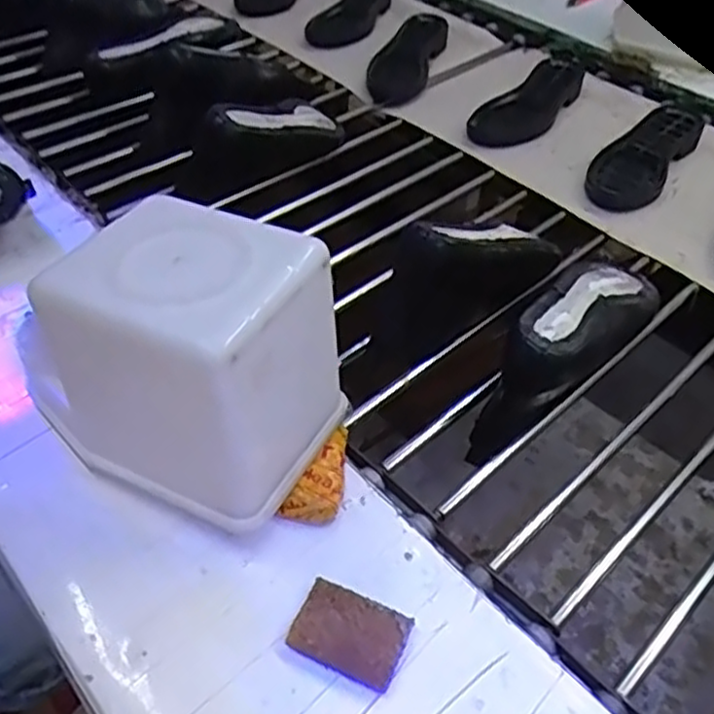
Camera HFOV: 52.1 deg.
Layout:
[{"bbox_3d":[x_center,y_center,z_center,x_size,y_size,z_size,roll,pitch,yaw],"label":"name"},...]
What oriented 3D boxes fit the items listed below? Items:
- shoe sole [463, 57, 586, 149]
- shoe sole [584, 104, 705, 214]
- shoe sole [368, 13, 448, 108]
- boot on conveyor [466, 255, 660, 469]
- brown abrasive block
[{"bbox_3d":[0.247,-0.365,1.043,0.084,0.031,0.227,29,51,23],"label":"shoe sole"},{"bbox_3d":[0.374,-0.266,0.949,0.084,0.034,0.231,30,51,24],"label":"shoe sole"},{"bbox_3d":[0.080,-0.474,1.151,0.082,0.025,0.253,16,47,12],"label":"shoe sole"},{"bbox_3d":[0.192,-0.013,0.674,0.076,0.094,0.252,36,54,28],"label":"boot on conveyor"},{"bbox_3d":[-0.004,0.175,0.463,0.069,0.014,0.049,19,48,15],"label":"brown abrasive block"}]

